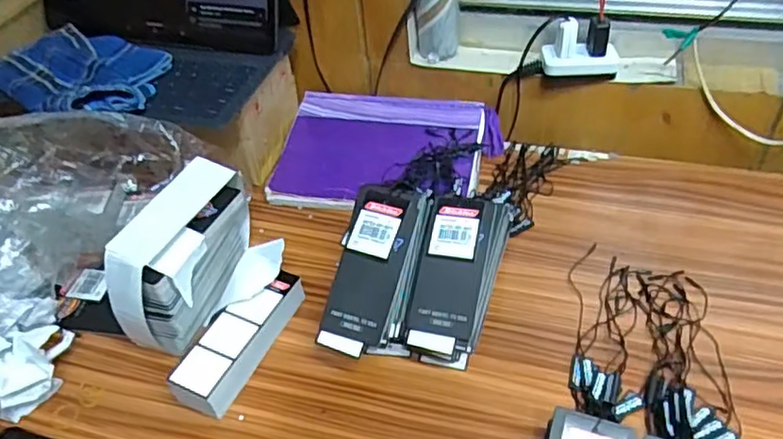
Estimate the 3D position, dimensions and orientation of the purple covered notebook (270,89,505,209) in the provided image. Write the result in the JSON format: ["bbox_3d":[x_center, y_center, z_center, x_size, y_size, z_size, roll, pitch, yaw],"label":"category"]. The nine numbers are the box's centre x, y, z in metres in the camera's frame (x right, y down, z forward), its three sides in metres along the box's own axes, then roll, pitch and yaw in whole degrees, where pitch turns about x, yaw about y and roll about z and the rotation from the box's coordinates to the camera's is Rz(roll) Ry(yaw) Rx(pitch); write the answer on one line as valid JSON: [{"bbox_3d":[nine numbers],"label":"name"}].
[{"bbox_3d":[-0.004,-0.069,0.633,0.219,0.031,0.163,4,44,10],"label":"purple covered notebook"}]

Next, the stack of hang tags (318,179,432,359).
[{"bbox_3d":[-0.007,0.038,0.482,0.060,0.046,0.138,11,77,17],"label":"stack of hang tags"}]

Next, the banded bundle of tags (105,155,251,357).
[{"bbox_3d":[-0.161,0.030,0.496,0.053,0.105,0.135,11,46,16],"label":"banded bundle of tags"}]

